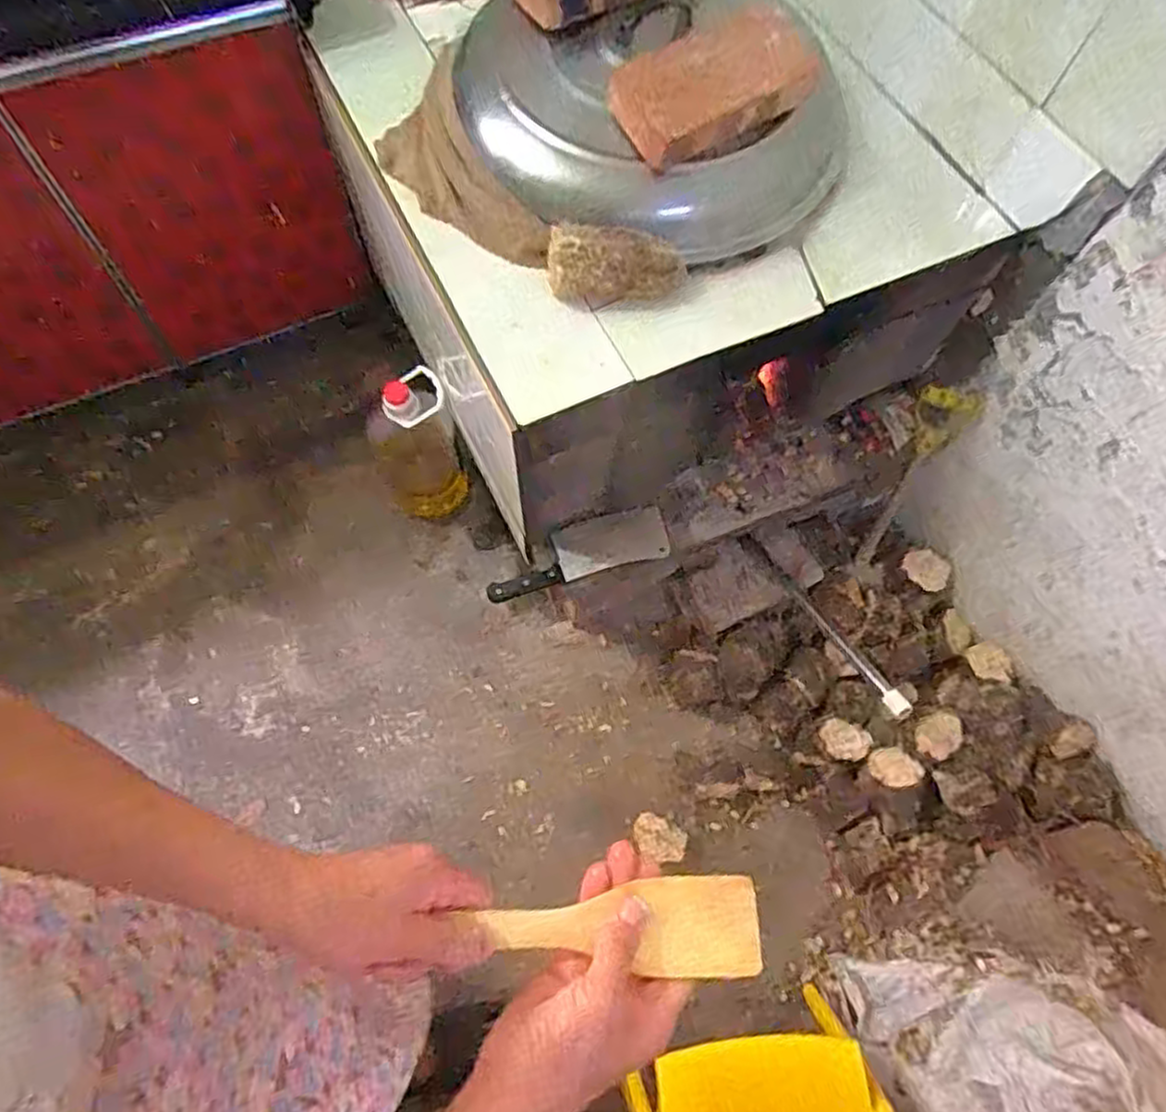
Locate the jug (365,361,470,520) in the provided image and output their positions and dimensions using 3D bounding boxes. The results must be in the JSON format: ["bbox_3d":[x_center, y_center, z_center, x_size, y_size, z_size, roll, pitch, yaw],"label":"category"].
[{"bbox_3d":[-0.299,-0.203,1.321,0.139,0.332,0.182,-26,71,-13],"label":"jug"}]

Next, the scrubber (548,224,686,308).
[{"bbox_3d":[0.037,-0.344,0.867,0.165,0.040,0.088,7,67,0],"label":"scrubber"}]

